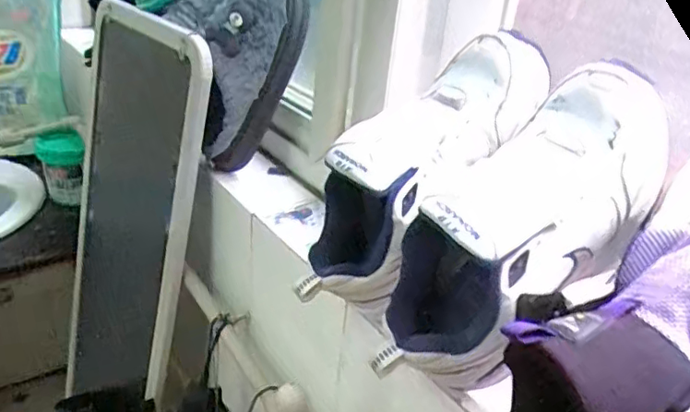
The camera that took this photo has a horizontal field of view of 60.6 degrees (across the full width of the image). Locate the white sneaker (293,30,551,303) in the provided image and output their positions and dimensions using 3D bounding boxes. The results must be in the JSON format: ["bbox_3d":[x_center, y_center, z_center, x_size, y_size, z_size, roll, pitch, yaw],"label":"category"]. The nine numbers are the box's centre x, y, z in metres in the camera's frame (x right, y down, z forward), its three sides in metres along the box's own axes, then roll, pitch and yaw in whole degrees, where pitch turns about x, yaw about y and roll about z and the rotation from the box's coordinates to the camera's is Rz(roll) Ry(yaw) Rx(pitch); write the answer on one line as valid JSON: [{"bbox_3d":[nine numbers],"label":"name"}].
[{"bbox_3d":[0.055,-0.032,0.483,0.106,0.273,0.086,41,2,-39],"label":"white sneaker"}]

